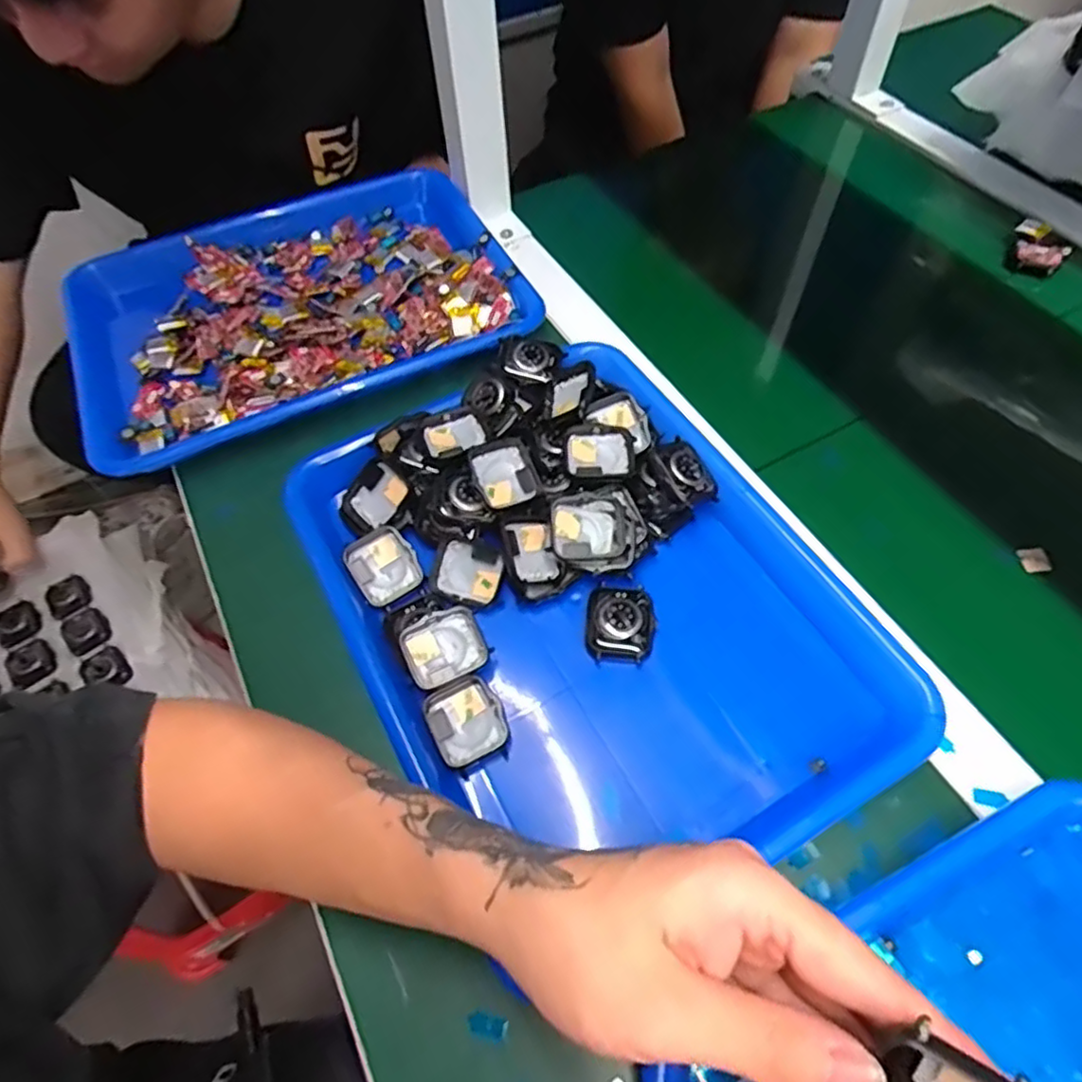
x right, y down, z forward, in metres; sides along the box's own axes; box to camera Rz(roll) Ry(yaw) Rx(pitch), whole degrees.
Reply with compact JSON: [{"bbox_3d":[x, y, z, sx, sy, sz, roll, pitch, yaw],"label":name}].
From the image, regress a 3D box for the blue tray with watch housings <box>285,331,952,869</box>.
[{"bbox_3d":[0.020,0.027,0.378,0.250,0.046,0.333,-29,61,-14],"label":"blue tray with watch housings"}]

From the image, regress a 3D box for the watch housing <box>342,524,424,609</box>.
[{"bbox_3d":[-0.095,0.016,0.399,0.037,0.019,0.040,-31,61,-15],"label":"watch housing"}]

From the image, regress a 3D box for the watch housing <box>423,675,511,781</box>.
[{"bbox_3d":[-0.038,0.098,0.351,0.038,0.014,0.044,-25,60,-12],"label":"watch housing"}]

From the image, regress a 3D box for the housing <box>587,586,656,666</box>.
[{"bbox_3d":[0.045,0.047,0.375,0.037,0.013,0.043,-1,58,3],"label":"housing"}]

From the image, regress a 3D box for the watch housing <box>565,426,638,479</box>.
[{"bbox_3d":[0.037,-0.056,0.409,0.043,0.009,0.034,2,58,5],"label":"watch housing"}]

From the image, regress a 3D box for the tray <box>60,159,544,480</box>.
[{"bbox_3d":[-0.197,-0.192,0.533,0.337,0.038,0.257,-22,59,-10],"label":"tray"}]

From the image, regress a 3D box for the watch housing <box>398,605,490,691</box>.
[{"bbox_3d":[-0.054,0.059,0.365,0.042,0.011,0.037,-26,80,-11],"label":"watch housing"}]

